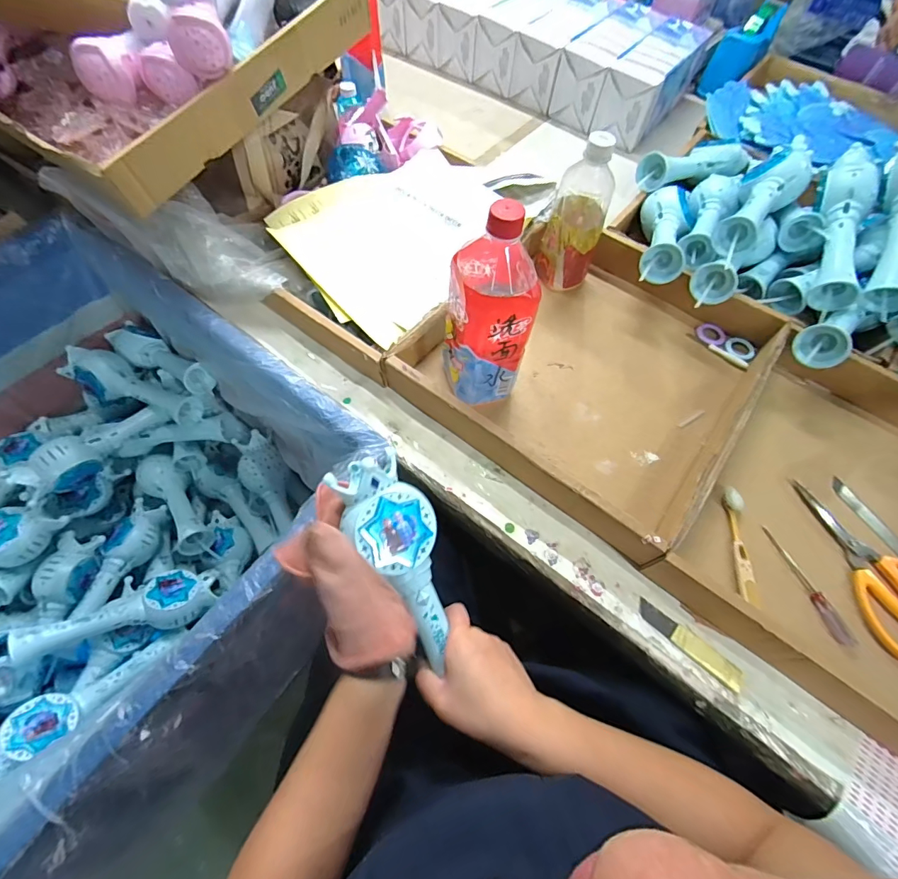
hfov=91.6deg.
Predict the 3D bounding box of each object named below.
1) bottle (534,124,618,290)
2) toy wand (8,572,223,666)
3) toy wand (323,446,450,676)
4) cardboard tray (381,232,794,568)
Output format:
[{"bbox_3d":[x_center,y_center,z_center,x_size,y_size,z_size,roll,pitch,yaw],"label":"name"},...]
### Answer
[{"bbox_3d":[0.164,-0.288,0.554,0.072,0.178,0.079,17,63,7],"label":"bottle"},{"bbox_3d":[-0.448,0.240,0.604,0.224,0.042,0.080,-11,61,-29],"label":"toy wand"},{"bbox_3d":[-0.036,0.101,0.366,0.070,0.039,0.178,-23,97,-13],"label":"toy wand"},{"bbox_3d":[0.179,-0.102,0.535,0.341,0.058,0.369,37,67,16],"label":"cardboard tray"}]

